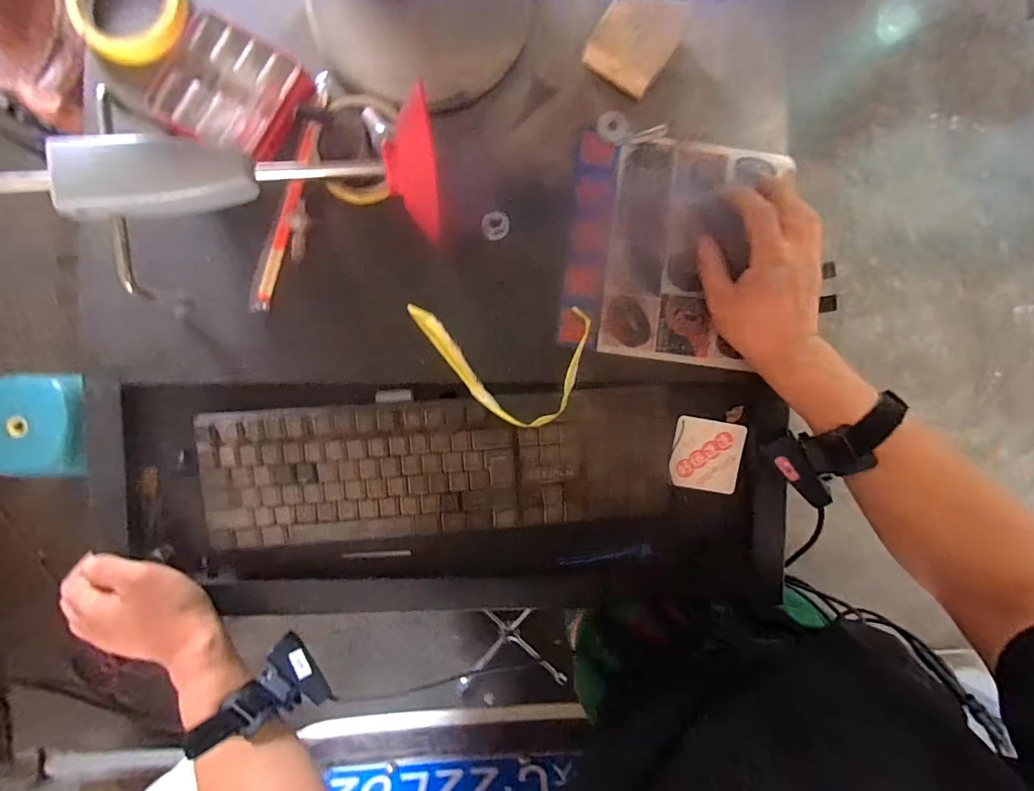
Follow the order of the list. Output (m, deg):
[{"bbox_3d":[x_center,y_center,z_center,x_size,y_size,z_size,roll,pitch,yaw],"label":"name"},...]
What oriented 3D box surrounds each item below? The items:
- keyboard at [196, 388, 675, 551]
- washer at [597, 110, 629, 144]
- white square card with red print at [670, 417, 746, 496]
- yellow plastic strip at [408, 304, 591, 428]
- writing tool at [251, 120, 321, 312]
[{"bbox_3d":[-0.068,0.066,0.418,0.423,0.014,0.120,-4,90,-2],"label":"keyboard"},{"bbox_3d":[0.090,-0.250,0.423,0.028,0.004,0.029,-4,90,-2],"label":"washer"},{"bbox_3d":[0.186,0.059,0.448,0.069,0.006,0.069,9,89,-2],"label":"white square card with red print"},{"bbox_3d":[-0.015,-0.026,0.411,0.158,0.018,0.106,1,90,-2],"label":"yellow plastic strip"},{"bbox_3d":[-0.207,-0.159,0.406,0.016,0.009,0.173,17,89,-2],"label":"writing tool"}]

